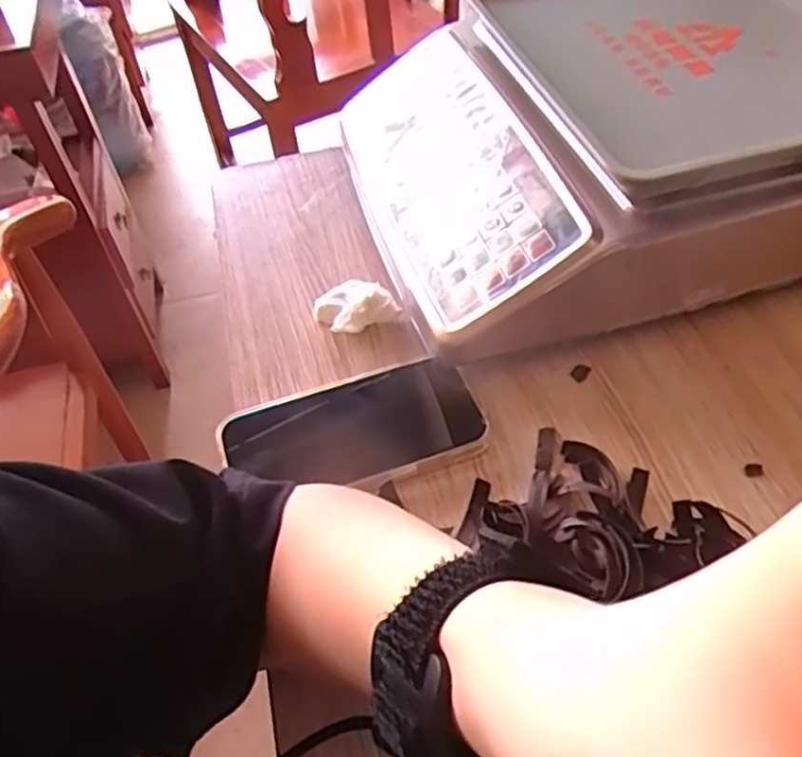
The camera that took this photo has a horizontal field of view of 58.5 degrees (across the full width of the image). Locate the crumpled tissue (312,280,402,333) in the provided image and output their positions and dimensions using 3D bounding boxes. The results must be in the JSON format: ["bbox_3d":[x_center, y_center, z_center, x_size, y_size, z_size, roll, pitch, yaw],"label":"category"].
[{"bbox_3d":[-0.031,-0.046,0.474,0.049,0.023,0.033,-20,51,-13],"label":"crumpled tissue"}]

